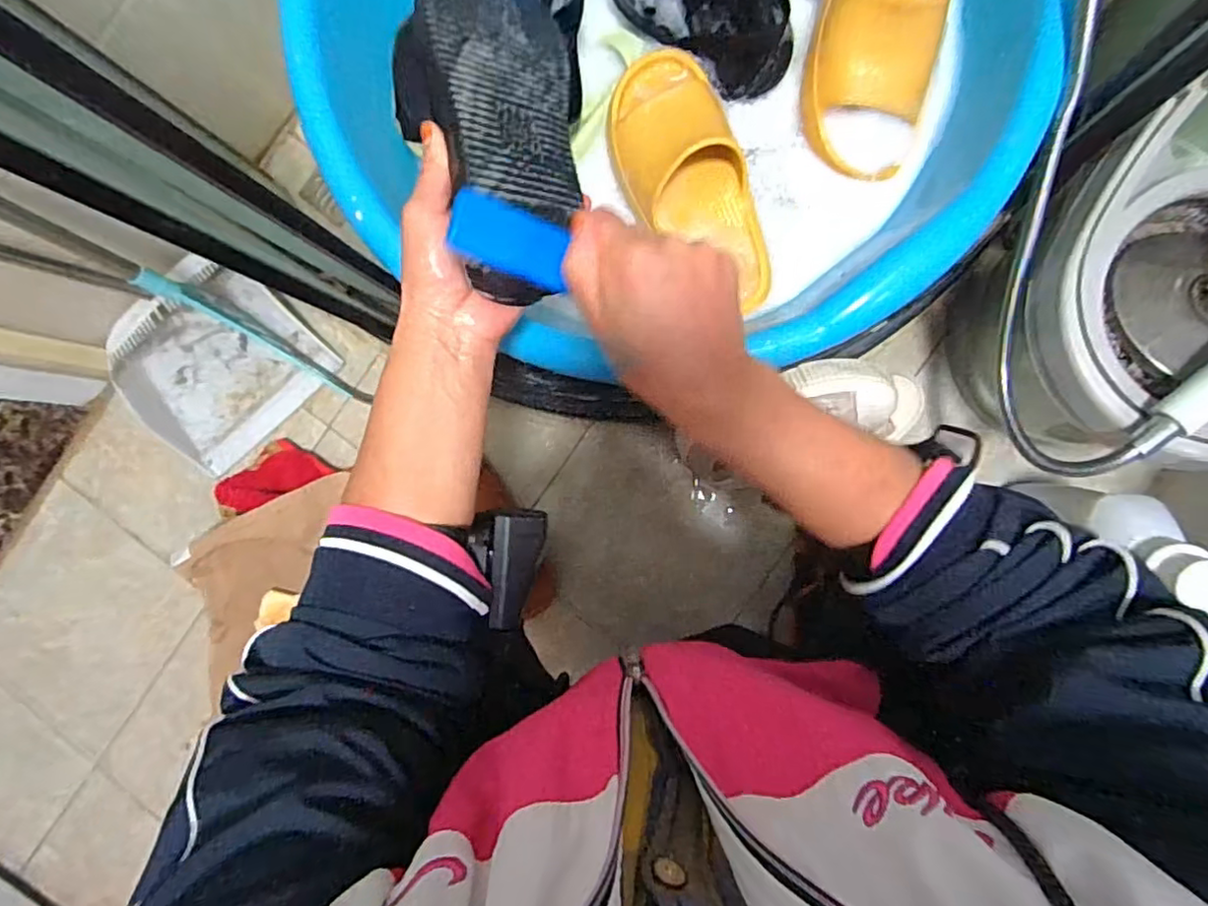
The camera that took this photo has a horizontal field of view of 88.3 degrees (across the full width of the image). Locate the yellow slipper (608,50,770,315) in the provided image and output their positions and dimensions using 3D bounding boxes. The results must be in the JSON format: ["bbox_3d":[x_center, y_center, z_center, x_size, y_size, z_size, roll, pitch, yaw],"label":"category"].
[{"bbox_3d":[0.068,-0.236,0.530,0.101,0.054,0.242,-20,88,6],"label":"yellow slipper"}]

